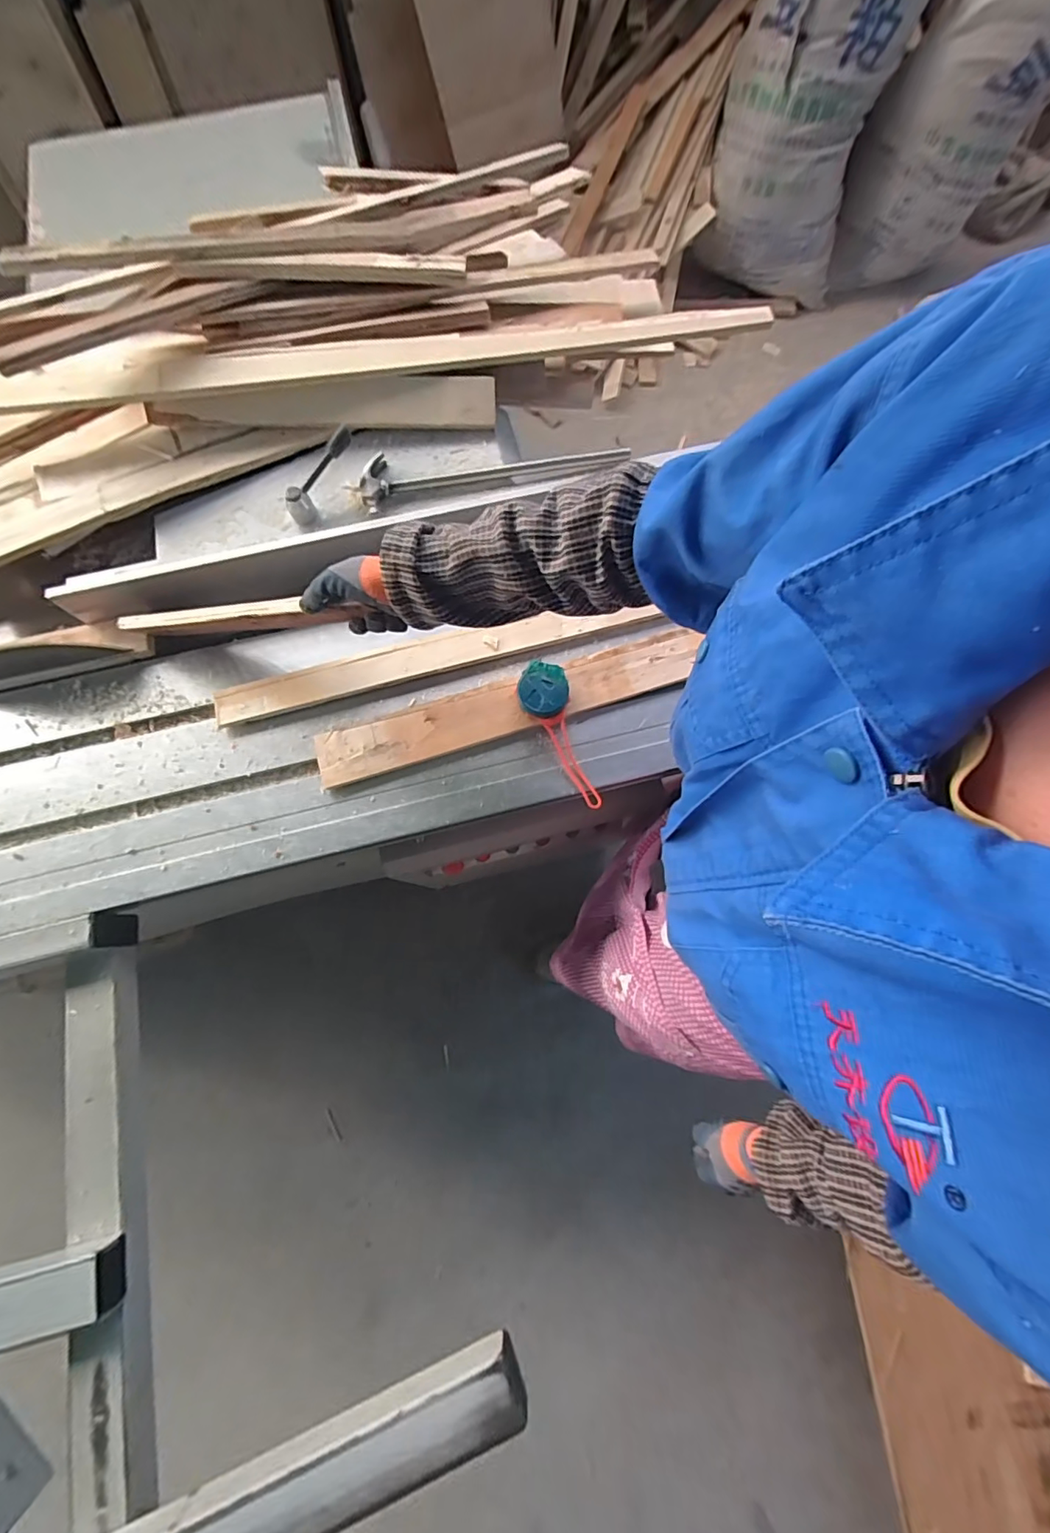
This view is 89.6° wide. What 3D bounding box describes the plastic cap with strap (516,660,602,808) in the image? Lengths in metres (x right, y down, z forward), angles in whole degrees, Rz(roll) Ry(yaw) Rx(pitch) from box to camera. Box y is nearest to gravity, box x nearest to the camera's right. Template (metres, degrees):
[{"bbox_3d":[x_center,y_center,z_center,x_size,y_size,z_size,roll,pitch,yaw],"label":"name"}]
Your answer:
[{"bbox_3d":[0.044,-0.038,0.656,0.061,0.033,0.188,-23,96,-5],"label":"plastic cap with strap"}]

